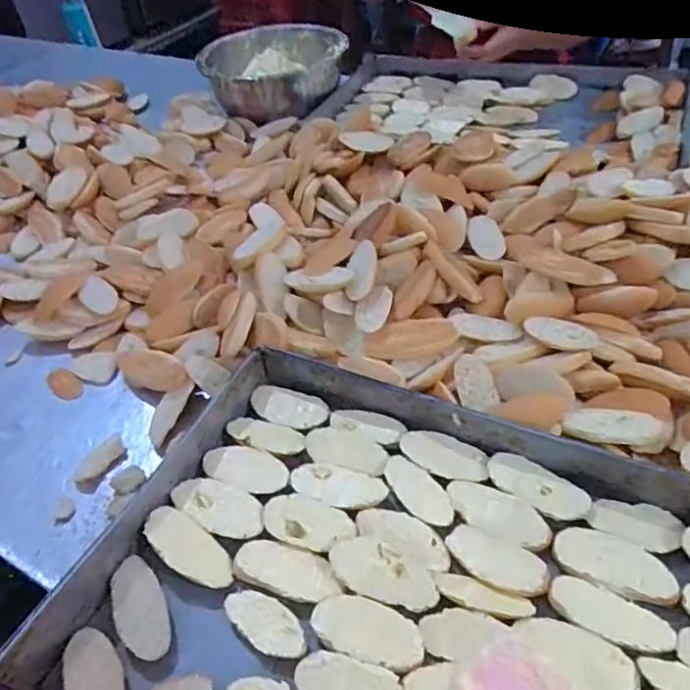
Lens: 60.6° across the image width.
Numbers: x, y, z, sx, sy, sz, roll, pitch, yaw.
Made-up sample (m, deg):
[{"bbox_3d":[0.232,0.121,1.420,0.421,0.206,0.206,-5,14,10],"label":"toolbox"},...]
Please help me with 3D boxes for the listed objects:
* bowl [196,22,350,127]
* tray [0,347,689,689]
[{"bbox_3d":[-0.145,-0.562,1.212,0.292,0.111,0.277,-11,44,-3],"label":"bowl"},{"bbox_3d":[0.096,0.214,0.423,0.600,0.052,0.368,16,46,24],"label":"tray"}]

